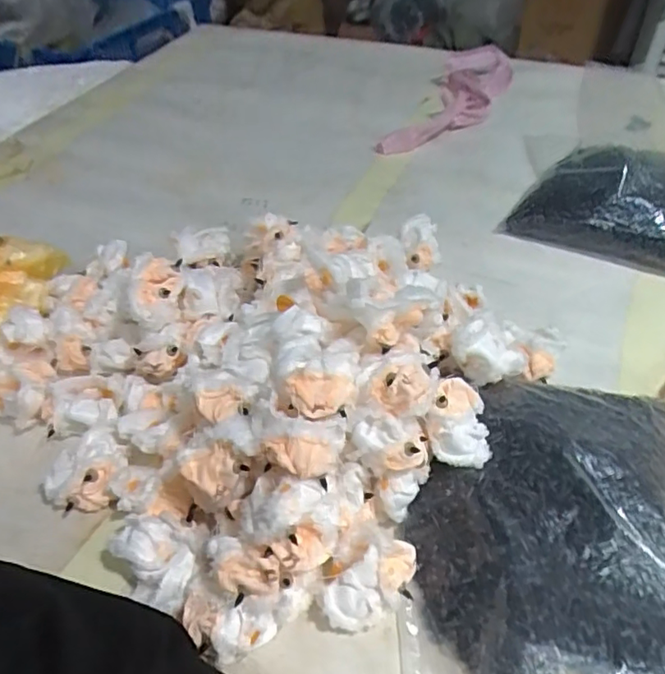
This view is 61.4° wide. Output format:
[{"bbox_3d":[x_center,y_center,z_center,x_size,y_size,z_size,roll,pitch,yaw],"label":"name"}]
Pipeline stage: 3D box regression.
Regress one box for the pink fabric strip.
[{"bbox_3d":[0.181,-0.350,0.822,0.109,0.032,0.326,19,50,20],"label":"pink fabric strip"}]

